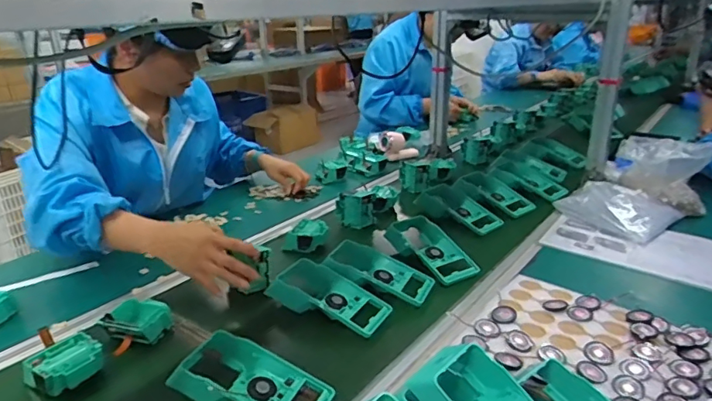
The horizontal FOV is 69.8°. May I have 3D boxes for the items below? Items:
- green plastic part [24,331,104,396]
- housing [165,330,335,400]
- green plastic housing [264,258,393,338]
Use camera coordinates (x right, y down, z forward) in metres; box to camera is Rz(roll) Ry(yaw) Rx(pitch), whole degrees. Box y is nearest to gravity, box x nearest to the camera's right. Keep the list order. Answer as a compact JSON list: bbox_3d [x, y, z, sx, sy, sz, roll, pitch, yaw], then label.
[{"bbox_3d":[-0.365,0.210,0.645,0.084,0.042,0.081,14,25,33],"label":"green plastic part"},{"bbox_3d":[-0.124,0.218,0.603,0.183,0.044,0.101,9,22,23],"label":"housing"},{"bbox_3d":[-0.038,0.143,0.781,0.172,0.053,0.084,11,23,26],"label":"green plastic housing"}]

